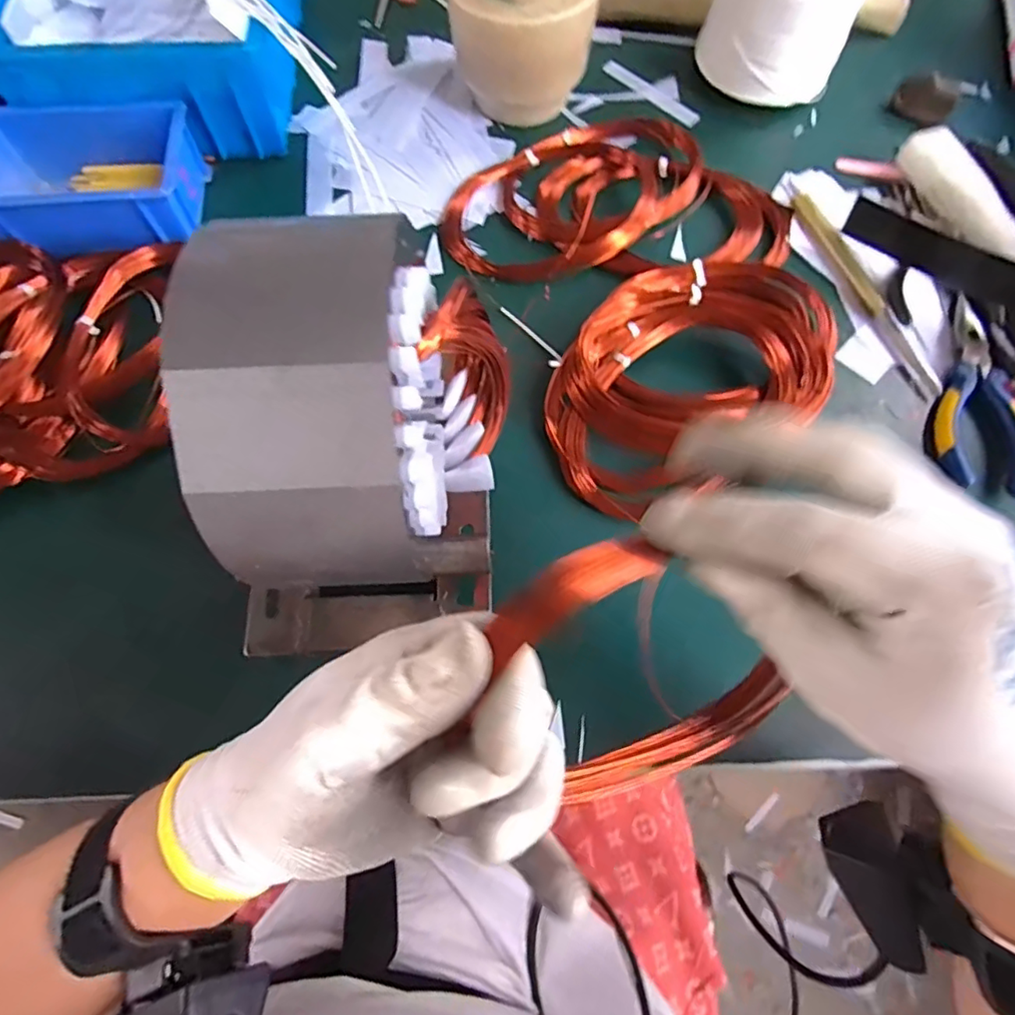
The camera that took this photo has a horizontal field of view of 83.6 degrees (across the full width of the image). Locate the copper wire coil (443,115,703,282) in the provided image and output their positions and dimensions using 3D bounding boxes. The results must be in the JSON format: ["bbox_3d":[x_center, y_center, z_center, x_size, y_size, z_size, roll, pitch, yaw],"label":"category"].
[{"bbox_3d":[0.050,-0.243,0.433,0.192,0.025,0.126,-37,74,-12],"label":"copper wire coil"}]

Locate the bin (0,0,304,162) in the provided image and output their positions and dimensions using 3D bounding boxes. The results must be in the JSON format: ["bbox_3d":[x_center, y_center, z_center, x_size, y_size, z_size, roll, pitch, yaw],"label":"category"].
[{"bbox_3d":[-0.271,-0.401,0.461,0.209,0.088,0.260,-6,70,-2],"label":"bin"}]

